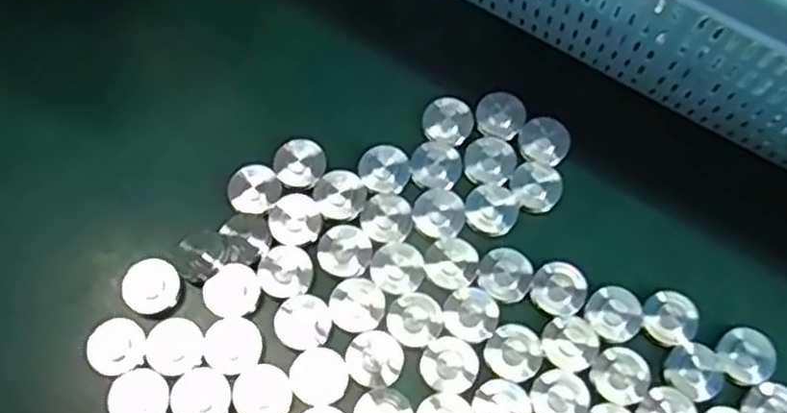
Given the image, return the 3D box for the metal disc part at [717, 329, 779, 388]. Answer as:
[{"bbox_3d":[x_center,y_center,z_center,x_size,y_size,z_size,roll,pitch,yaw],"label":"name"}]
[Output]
[{"bbox_3d":[0.096,0.040,0.204,0.013,0.005,0.015,-23,72,-9],"label":"metal disc part"}]

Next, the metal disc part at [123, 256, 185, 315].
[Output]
[{"bbox_3d":[-0.066,0.021,0.207,0.015,0.004,0.015,0,70,-1],"label":"metal disc part"}]

